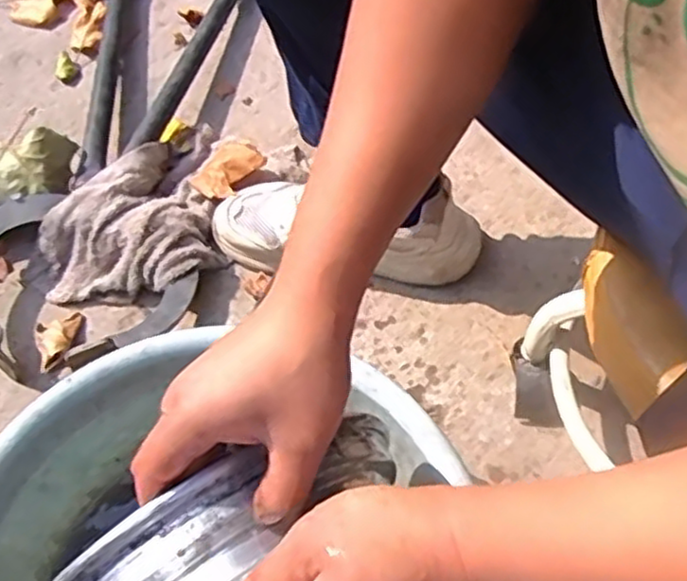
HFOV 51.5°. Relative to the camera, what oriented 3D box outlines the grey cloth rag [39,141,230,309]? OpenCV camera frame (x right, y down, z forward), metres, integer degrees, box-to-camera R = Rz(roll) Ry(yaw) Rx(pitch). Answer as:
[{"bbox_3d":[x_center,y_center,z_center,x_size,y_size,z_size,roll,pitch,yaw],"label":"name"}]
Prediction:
[{"bbox_3d":[-0.228,-0.059,0.731,0.182,0.063,0.161,-26,62,-13],"label":"grey cloth rag"}]

